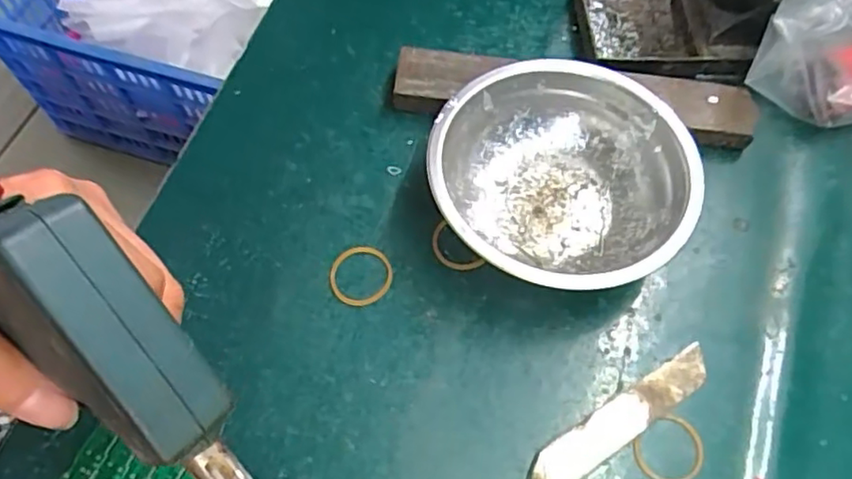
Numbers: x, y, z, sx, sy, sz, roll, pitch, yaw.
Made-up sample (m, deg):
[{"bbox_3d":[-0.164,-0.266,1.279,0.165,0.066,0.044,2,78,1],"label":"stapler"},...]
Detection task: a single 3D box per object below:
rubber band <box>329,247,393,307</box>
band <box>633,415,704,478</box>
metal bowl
[{"bbox_3d":[-0.033,0.017,0.315,0.031,0.004,0.032,0,63,-1],"label":"rubber band"},{"bbox_3d":[0.109,0.095,0.280,0.032,0.004,0.027,-33,67,-17],"label":"band"},{"bbox_3d":[0.067,-0.028,0.319,0.125,0.040,0.125,0,63,-1],"label":"metal bowl"}]

